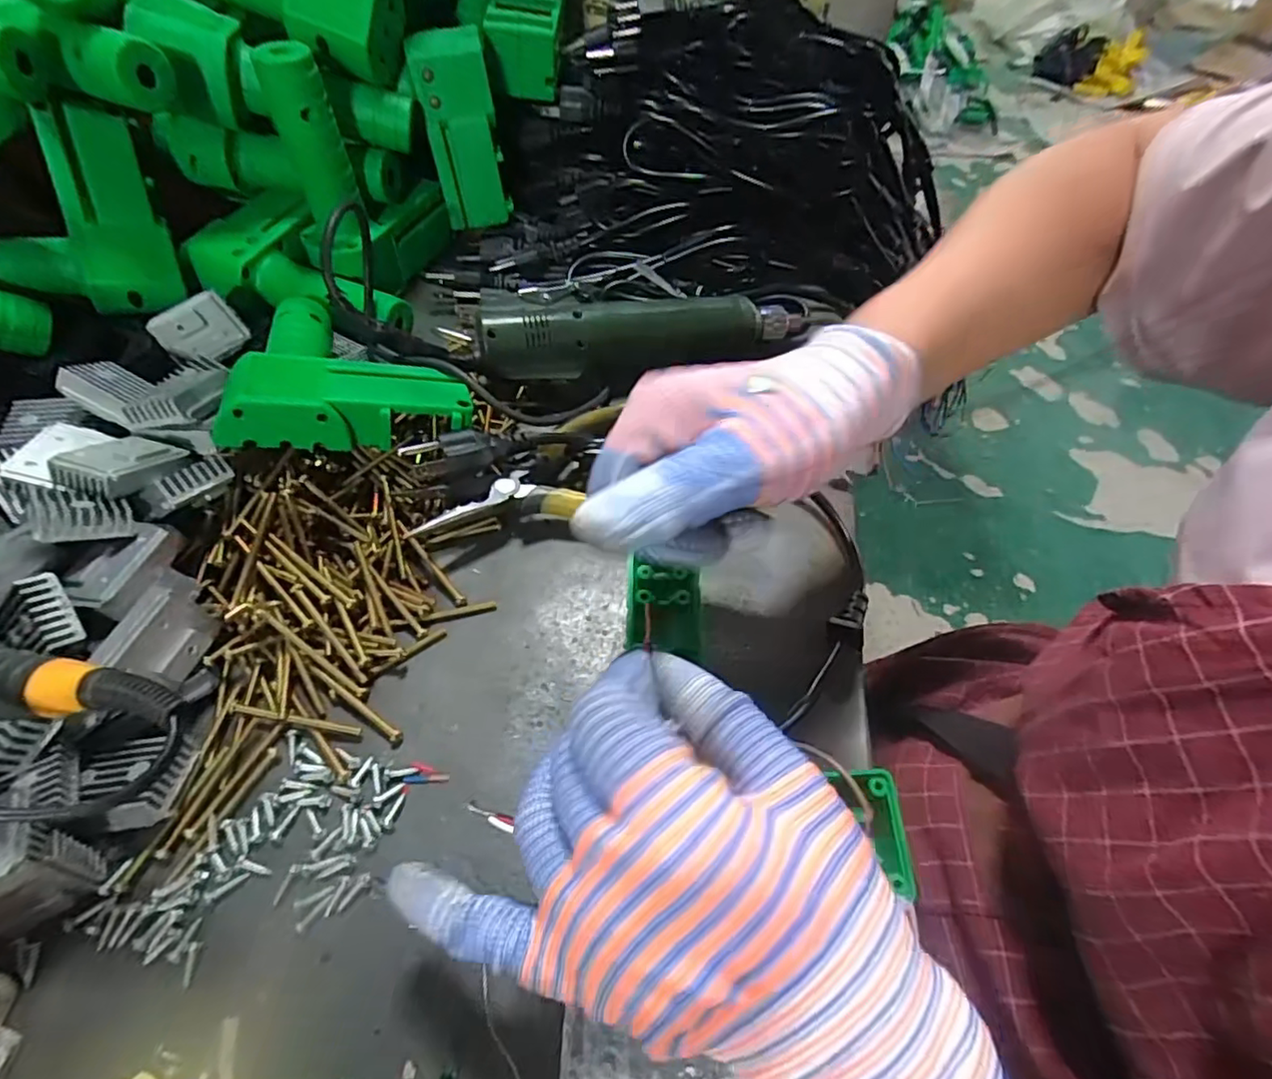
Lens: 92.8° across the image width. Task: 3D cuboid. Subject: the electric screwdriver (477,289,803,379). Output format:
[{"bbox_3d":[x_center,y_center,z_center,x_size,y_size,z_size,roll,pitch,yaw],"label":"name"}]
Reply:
[{"bbox_3d":[0.007,-0.133,0.395,0.217,0.047,0.043,-8,56,-8],"label":"electric screwdriver"}]

